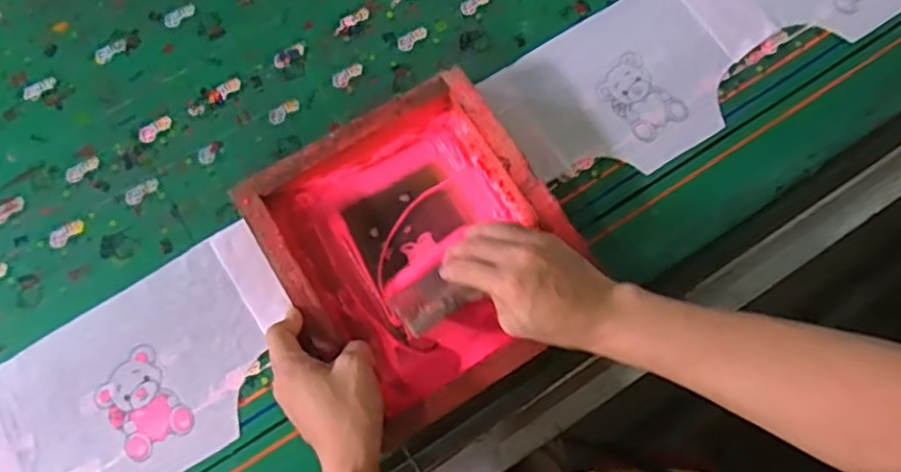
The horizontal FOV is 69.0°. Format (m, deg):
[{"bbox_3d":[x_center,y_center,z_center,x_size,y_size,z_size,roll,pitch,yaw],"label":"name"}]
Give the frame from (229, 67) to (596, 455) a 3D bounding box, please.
[{"bbox_3d":[-0.024,0.012,0.581,0.233,0.050,0.258,-31,78,-8],"label":"frame"}]

